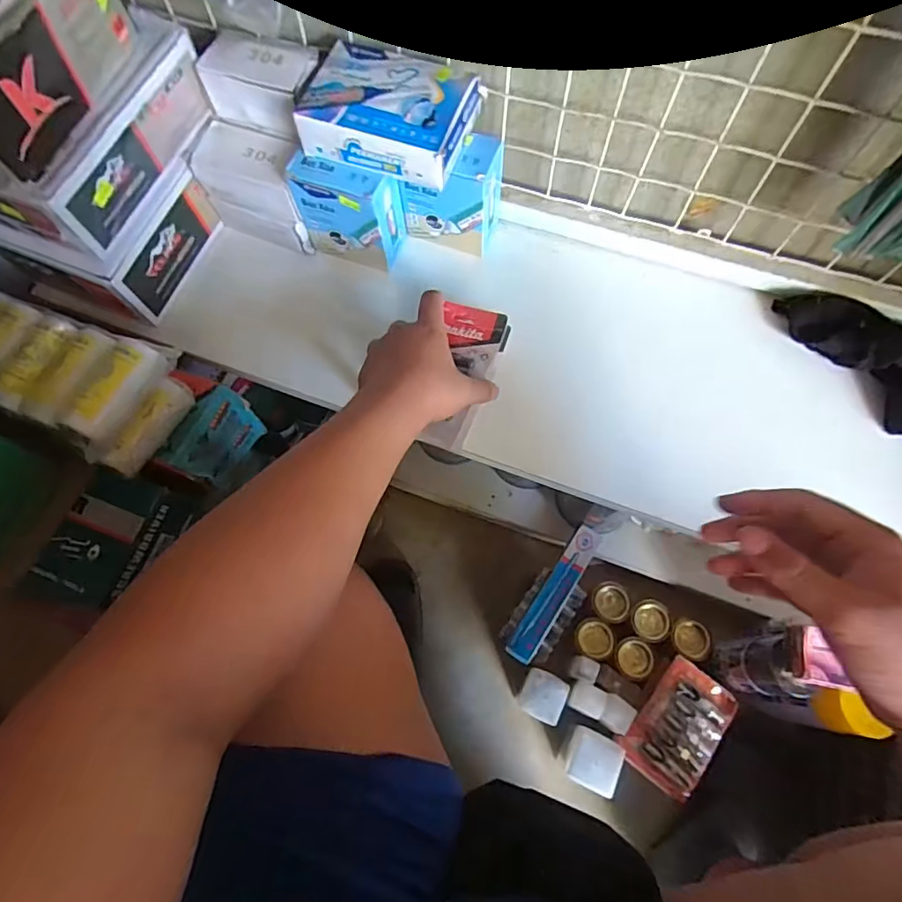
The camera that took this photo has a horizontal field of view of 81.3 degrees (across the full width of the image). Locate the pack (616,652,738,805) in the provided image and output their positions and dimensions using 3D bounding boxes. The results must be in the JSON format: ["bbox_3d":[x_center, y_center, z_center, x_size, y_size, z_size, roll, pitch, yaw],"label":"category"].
[{"bbox_3d":[0.292,0.348,0.665,0.092,0.022,0.145,40,75,16],"label":"pack"}]

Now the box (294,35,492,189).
[{"bbox_3d":[-0.056,-0.311,0.485,0.145,0.042,0.102,20,70,9],"label":"box"}]

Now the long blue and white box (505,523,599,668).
[{"bbox_3d":[0.144,0.195,0.726,0.039,0.024,0.204,32,73,13],"label":"long blue and white box"}]

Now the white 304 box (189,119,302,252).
[{"bbox_3d":[-0.208,-0.285,0.565,0.115,0.090,0.070,16,70,8],"label":"white 304 box"}]

